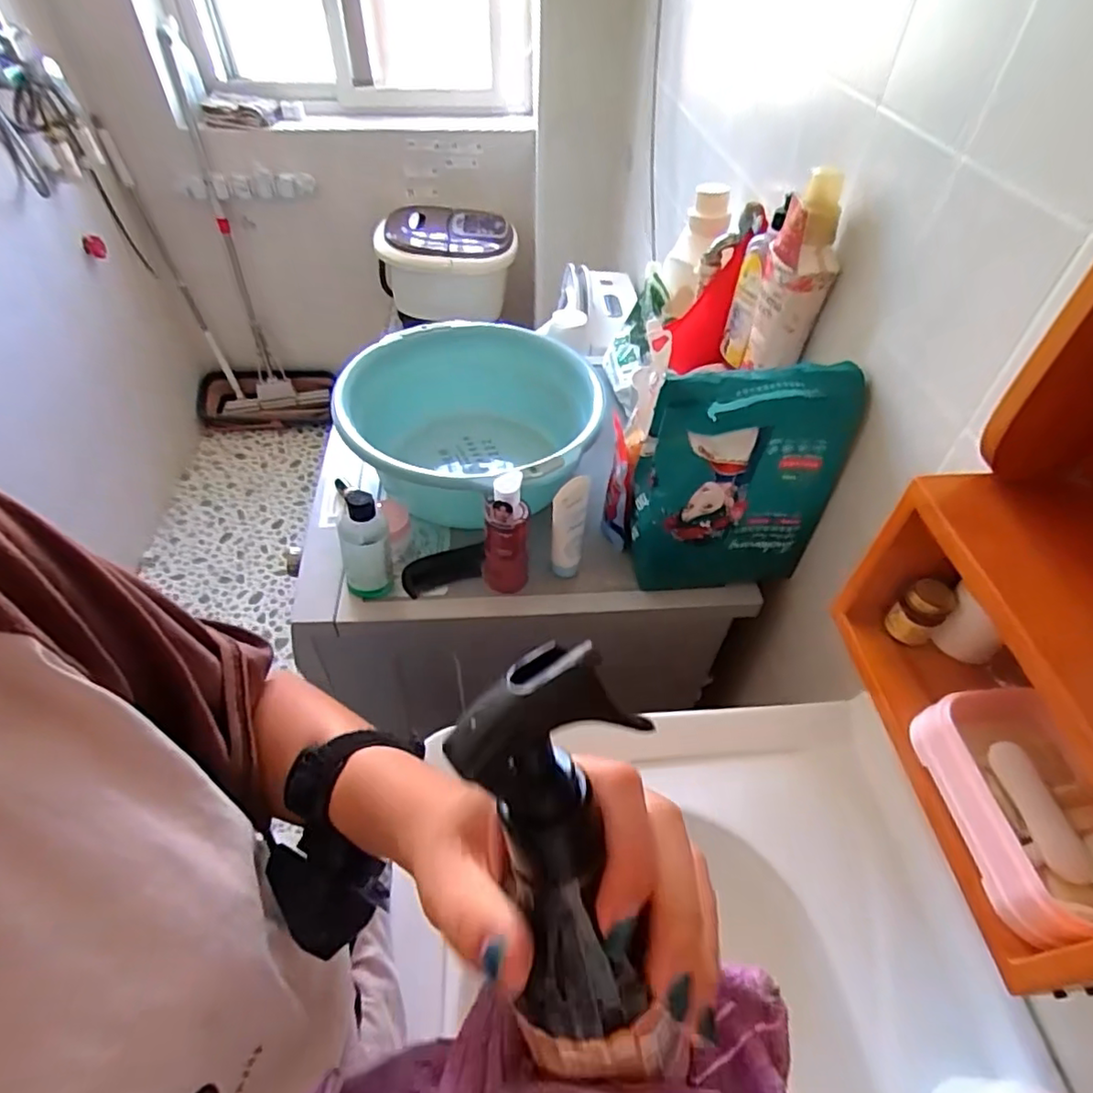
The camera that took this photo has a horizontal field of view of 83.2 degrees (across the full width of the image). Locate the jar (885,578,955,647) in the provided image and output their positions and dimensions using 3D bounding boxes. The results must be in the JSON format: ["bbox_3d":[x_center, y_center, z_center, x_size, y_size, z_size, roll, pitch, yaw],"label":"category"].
[{"bbox_3d":[0.267,0.047,0.439,0.026,0.046,0.029,-28,54,-24],"label":"jar"}]

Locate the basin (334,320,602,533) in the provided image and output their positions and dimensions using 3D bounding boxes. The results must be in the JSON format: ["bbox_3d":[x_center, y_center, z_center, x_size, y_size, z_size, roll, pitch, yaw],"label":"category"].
[{"bbox_3d":[-0.102,-0.163,0.904,0.356,0.160,0.371,1,48,-1],"label":"basin"}]

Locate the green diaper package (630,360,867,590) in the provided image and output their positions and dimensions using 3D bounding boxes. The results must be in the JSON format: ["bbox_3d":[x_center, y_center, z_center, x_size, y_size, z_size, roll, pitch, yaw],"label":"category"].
[{"bbox_3d":[0.219,-0.083,0.729,0.209,0.298,0.102,-5,48,-7],"label":"green diaper package"}]

